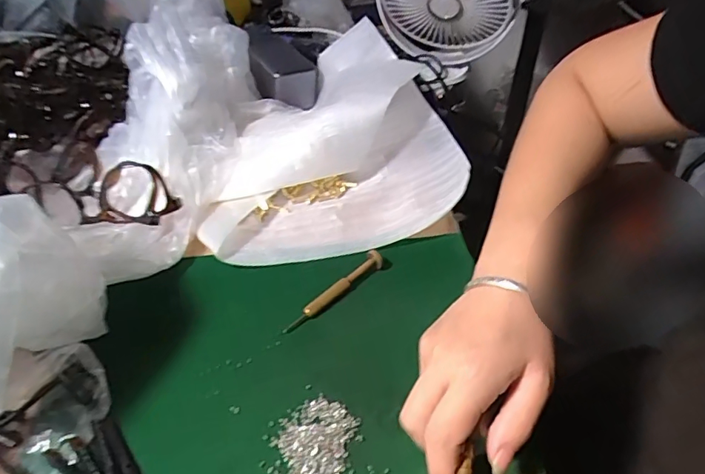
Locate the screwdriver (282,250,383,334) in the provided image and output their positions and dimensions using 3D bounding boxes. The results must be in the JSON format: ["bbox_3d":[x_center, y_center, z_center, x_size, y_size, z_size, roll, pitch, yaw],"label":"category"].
[{"bbox_3d":[-0.012,0.042,0.383,0.014,0.011,0.095,32,56,31],"label":"screwdriver"}]

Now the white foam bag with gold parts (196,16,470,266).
[{"bbox_3d":[-0.029,-0.101,0.478,0.230,0.074,0.256,-10,45,-5],"label":"white foam bag with gold parts"}]

